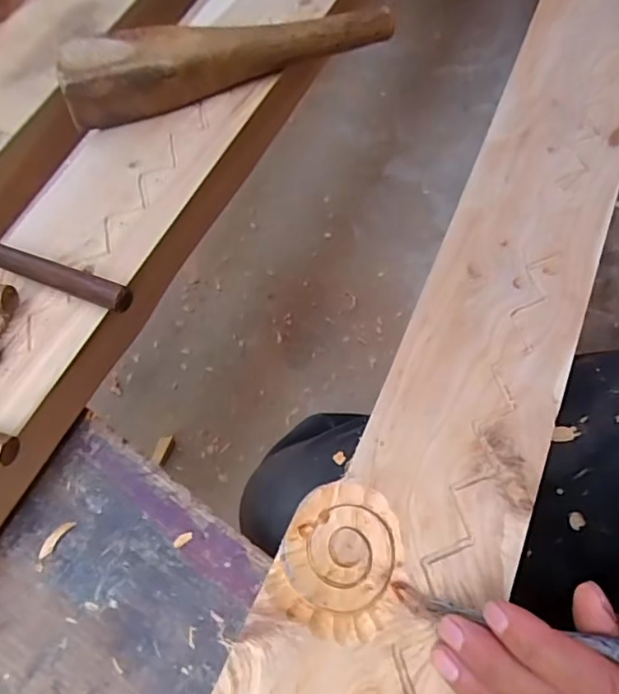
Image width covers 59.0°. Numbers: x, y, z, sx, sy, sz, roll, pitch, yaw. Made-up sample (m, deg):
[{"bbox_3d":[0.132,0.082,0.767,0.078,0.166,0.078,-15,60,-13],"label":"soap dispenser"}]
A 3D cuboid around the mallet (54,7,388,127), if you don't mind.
[{"bbox_3d":[-0.061,-0.239,0.452,0.272,0.048,0.058,-16,63,-10],"label":"mallet"}]

